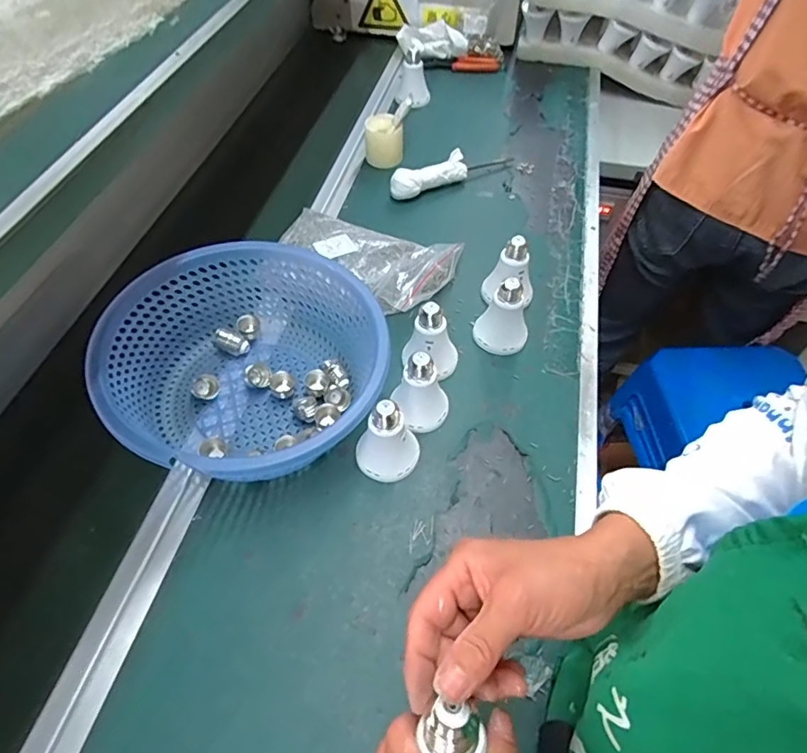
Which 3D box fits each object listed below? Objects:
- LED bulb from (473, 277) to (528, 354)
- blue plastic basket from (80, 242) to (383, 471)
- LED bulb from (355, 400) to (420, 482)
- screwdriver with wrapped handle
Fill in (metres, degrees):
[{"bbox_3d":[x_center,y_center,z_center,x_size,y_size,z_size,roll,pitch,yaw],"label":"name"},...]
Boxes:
[{"bbox_3d":[0.121,-0.078,0.624,0.063,0.088,0.064,15,54,10],"label":"LED bulb"},{"bbox_3d":[-0.158,-0.010,0.558,0.271,0.113,0.258,-20,56,-16],"label":"blue plastic basket"},{"bbox_3d":[-0.015,0.061,0.519,0.063,0.088,0.056,-6,53,-6],"label":"LED bulb"},{"bbox_3d":[0.080,-0.328,0.839,0.212,0.046,0.035,-26,58,-19],"label":"screwdriver with wrapped handle"}]

